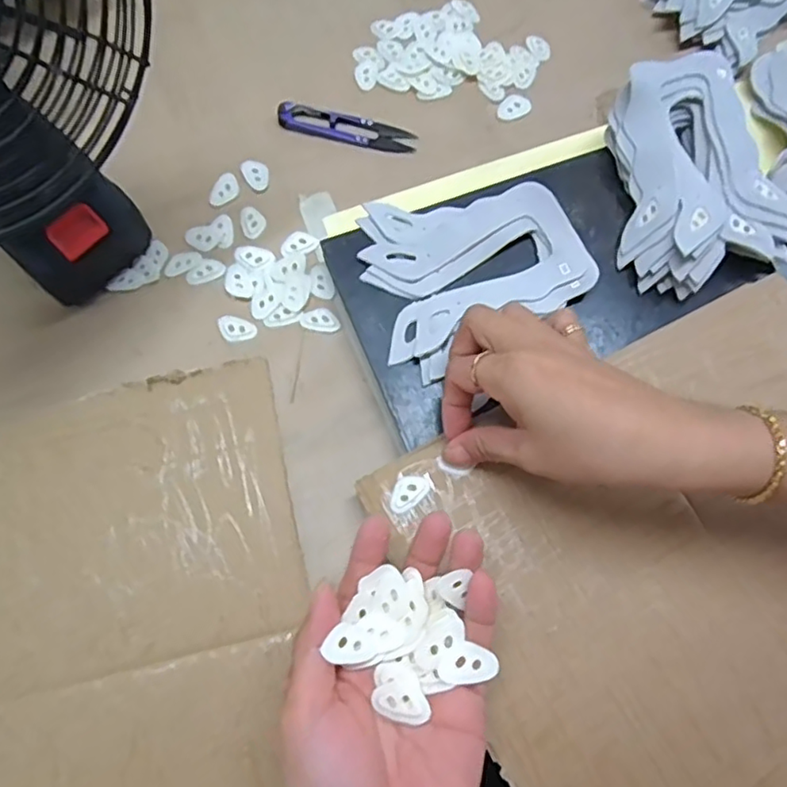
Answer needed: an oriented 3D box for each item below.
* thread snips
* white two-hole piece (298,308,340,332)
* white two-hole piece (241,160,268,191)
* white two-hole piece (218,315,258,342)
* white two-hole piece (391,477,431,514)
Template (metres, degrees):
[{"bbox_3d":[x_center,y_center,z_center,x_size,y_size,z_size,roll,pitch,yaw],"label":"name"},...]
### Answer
[{"bbox_3d":[-0.034,-0.194,0.441,0.100,0.008,0.024,15,73,3],"label":"thread snips"},{"bbox_3d":[-0.048,-0.049,0.400,0.027,0.004,0.016,8,73,1],"label":"white two-hole piece"},{"bbox_3d":[-0.097,-0.156,0.430,0.017,0.004,0.025,-29,76,-10],"label":"white two-hole piece"},{"bbox_3d":[-0.103,-0.042,0.398,0.026,0.004,0.017,15,73,4],"label":"white two-hole piece"},{"bbox_3d":[0.008,0.055,0.344,0.025,0.004,0.017,-32,76,-10],"label":"white two-hole piece"}]

